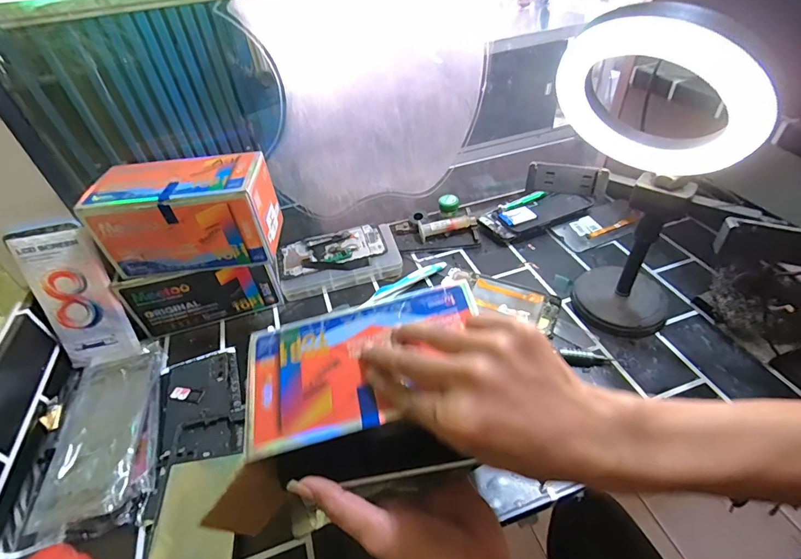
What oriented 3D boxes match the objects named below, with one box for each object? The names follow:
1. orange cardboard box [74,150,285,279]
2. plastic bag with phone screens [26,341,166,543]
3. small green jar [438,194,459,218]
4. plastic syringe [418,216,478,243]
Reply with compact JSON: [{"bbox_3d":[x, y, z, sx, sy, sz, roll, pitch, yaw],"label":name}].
[{"bbox_3d":[-0.242,-0.075,0.470,0.179,0.097,0.091,-8,43,-2],"label":"orange cardboard box"},{"bbox_3d":[-0.303,0.151,0.414,0.095,0.029,0.191,-19,44,-13],"label":"plastic bag with phone screens"},{"bbox_3d":[0.076,-0.116,0.636,0.032,0.025,0.031,-3,43,3],"label":"small green jar"},{"bbox_3d":[0.073,-0.083,0.619,0.089,0.015,0.025,-7,43,-1],"label":"plastic syringe"}]

